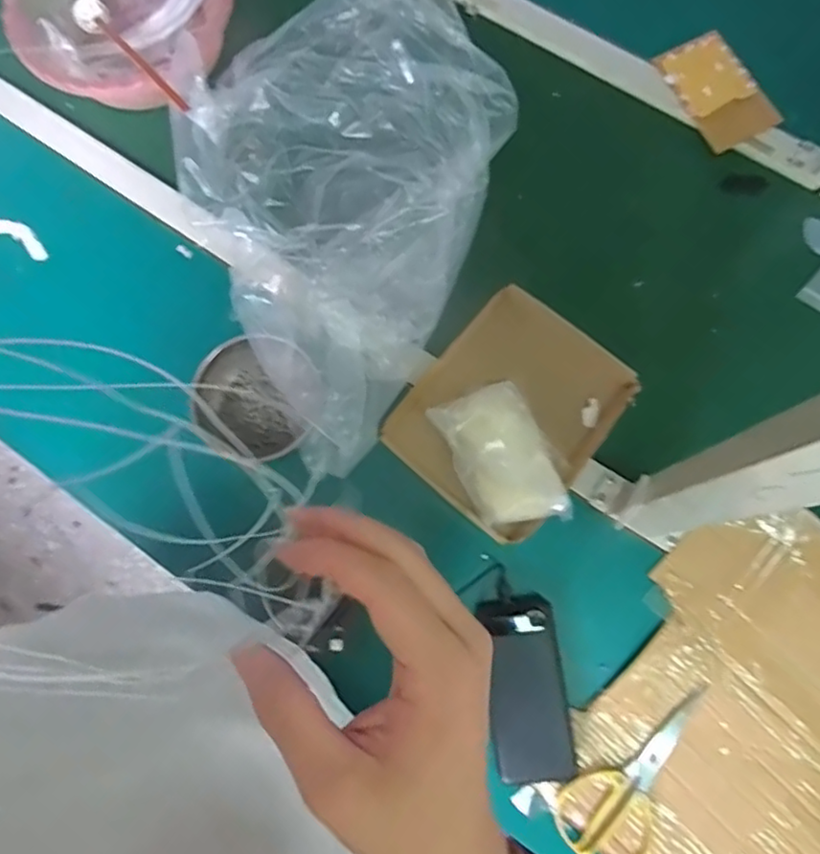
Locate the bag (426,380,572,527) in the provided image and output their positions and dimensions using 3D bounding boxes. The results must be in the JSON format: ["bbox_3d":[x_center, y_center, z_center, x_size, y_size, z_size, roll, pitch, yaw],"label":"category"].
[{"bbox_3d":[0.092,0.032,0.614,0.095,0.042,0.146,-24,78,-4],"label":"bag"}]

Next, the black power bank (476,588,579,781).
[{"bbox_3d":[0.107,0.242,0.581,0.070,0.027,0.159,-7,77,0],"label":"black power bank"}]

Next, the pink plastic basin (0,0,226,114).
[{"bbox_3d":[-0.332,-0.475,0.738,0.248,0.096,0.254,0,77,1],"label":"pink plastic basin"}]

